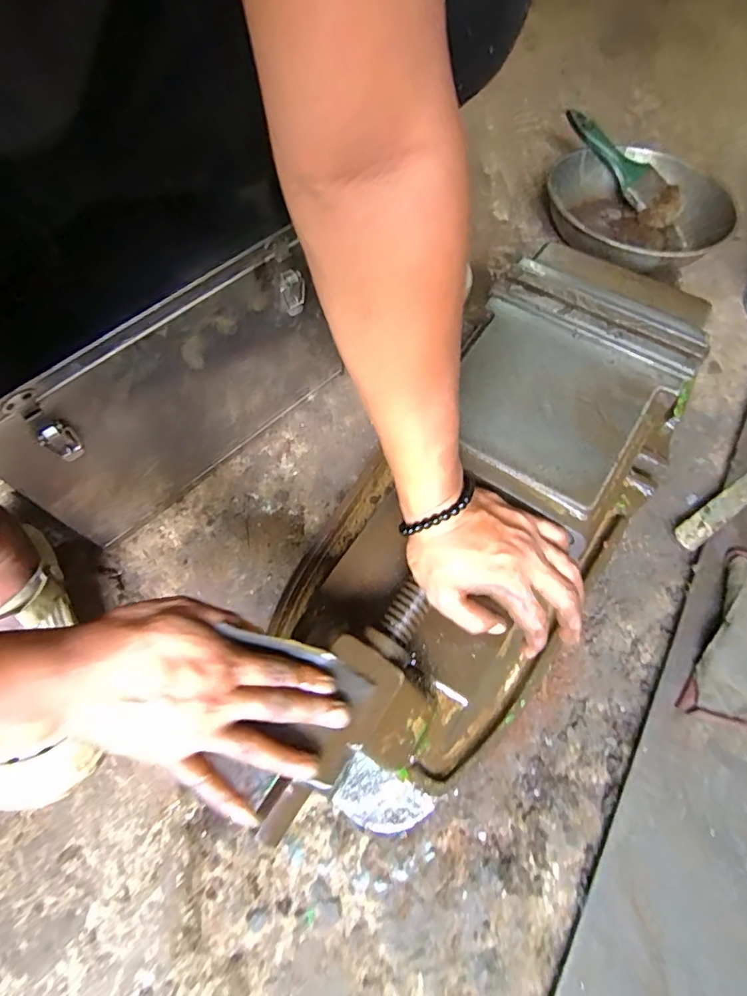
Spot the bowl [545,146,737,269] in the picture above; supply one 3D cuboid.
[{"bbox_3d":[0.360,-0.389,0.692,0.238,0.082,0.247,1,62,-1],"label":"bowl"}]

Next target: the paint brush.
[{"bbox_3d":[0.357,-0.472,0.709,0.052,0.032,0.204,-41,89,-19],"label":"paint brush"}]

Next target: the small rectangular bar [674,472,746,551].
[{"bbox_3d":[0.376,0.000,0.516,0.161,0.011,0.026,-31,67,-16],"label":"small rectangular bar"}]

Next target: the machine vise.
[{"bbox_3d":[0.109,-0.030,0.444,0.225,0.134,0.510,31,77,17],"label":"machine vise"}]

